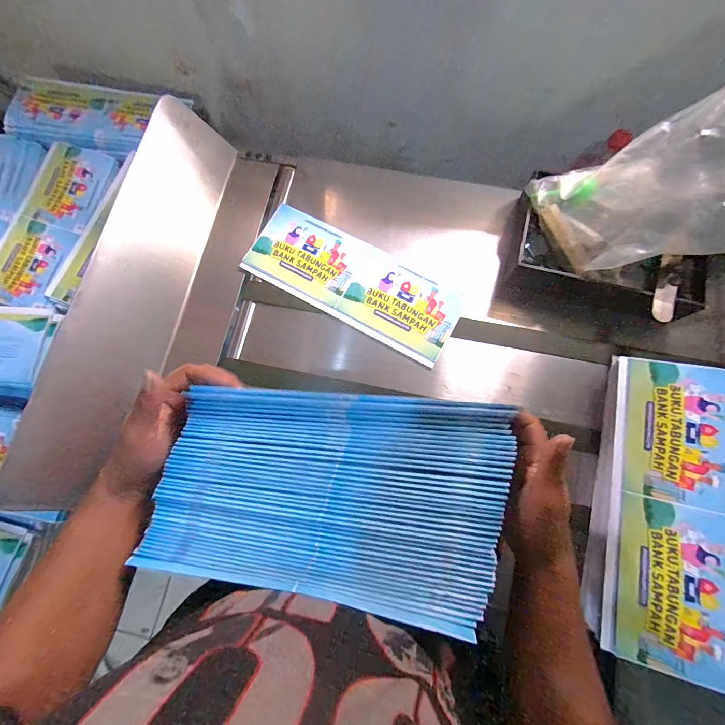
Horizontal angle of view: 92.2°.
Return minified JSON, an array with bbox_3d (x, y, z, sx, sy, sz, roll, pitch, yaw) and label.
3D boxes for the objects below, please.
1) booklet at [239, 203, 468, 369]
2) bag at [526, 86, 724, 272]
[{"bbox_3d":[-0.012,-0.113,0.483,0.297,0.010,0.115,28,79,8],"label":"booklet"},{"bbox_3d":[0.353,-0.196,0.377,0.263,0.130,0.138,-7,77,-3],"label":"bag"}]

